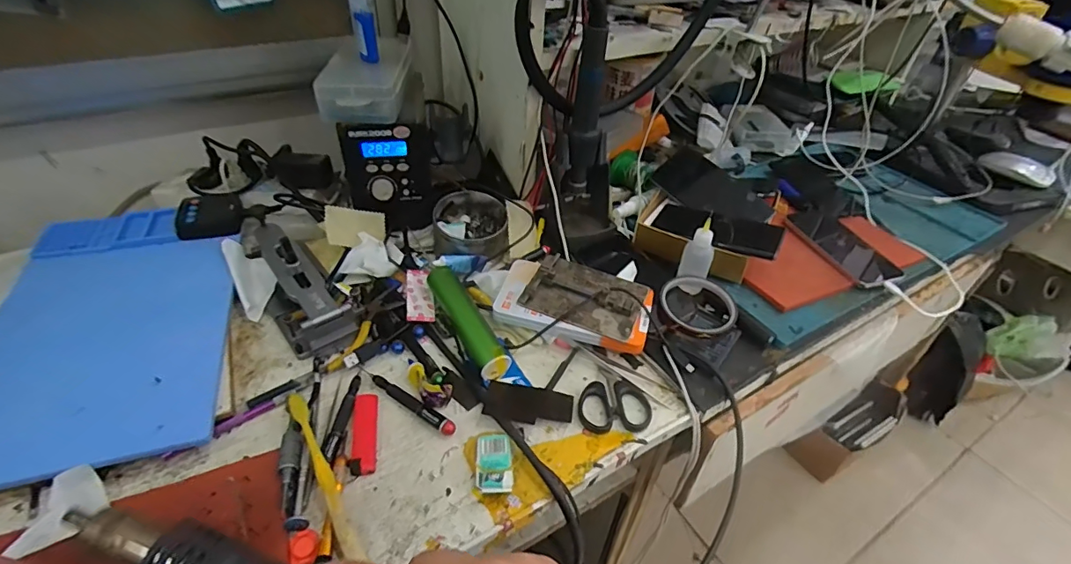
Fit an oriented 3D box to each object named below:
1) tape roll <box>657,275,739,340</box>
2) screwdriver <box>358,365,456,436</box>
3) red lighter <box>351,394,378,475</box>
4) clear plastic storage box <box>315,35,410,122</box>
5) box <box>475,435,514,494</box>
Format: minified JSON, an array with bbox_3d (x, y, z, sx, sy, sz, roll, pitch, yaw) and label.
[{"bbox_3d":[0.191,0.027,0.590,0.086,0.021,0.087,2,40,-2],"label":"tape roll"},{"bbox_3d":[-0.127,0.110,0.490,0.122,0.012,0.012,27,46,25],"label":"screwdriver"},{"bbox_3d":[-0.156,0.137,0.465,0.020,0.006,0.082,-5,41,-10],"label":"red lighter"},{"bbox_3d":[-0.212,-0.252,0.629,0.099,0.057,0.136,-2,40,-7],"label":"clear plastic storage box"},{"bbox_3d":[-0.036,0.158,0.448,0.031,0.007,0.053,-2,40,-6],"label":"box"}]

